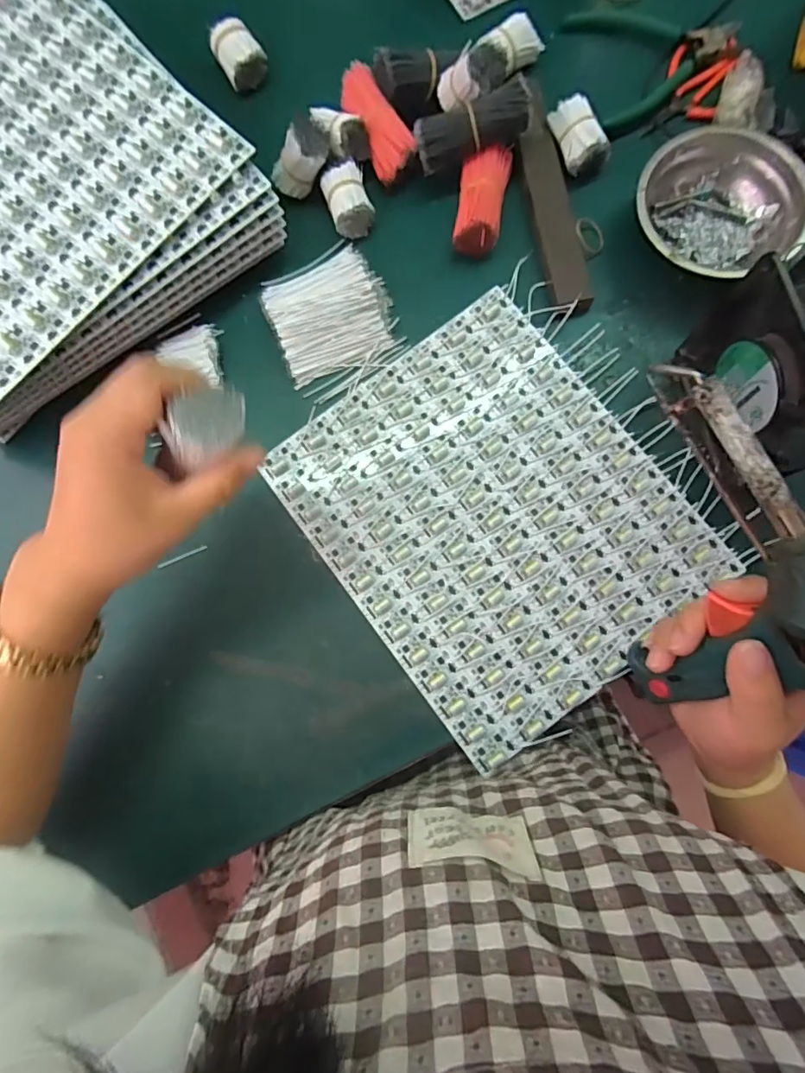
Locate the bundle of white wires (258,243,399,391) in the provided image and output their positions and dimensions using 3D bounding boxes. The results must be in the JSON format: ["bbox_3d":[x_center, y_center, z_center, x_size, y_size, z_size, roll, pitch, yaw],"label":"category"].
[{"bbox_3d":[-0.059,-0.180,0.410,0.093,0.017,0.091,-23,82,-1],"label":"bundle of white wires"}]

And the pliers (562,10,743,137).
[{"bbox_3d":[0.220,-0.419,0.446,0.132,0.016,0.119,-17,82,0],"label":"pliers"}]

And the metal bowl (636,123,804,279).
[{"bbox_3d":[0.243,-0.261,0.408,0.127,0.043,0.107,-9,82,1],"label":"metal bowl"}]

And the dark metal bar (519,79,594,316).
[{"bbox_3d":[0.119,-0.281,0.424,0.032,0.019,0.212,-9,82,1],"label":"dark metal bar"}]

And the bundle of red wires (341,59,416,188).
[{"bbox_3d":[-0.022,-0.340,0.427,0.034,0.029,0.090,-29,82,-2],"label":"bundle of red wires"}]

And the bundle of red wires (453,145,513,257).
[{"bbox_3d":[0.064,-0.272,0.417,0.039,0.035,0.094,9,83,4],"label":"bundle of red wires"}]

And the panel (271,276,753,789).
[{"bbox_3d":[0.069,-0.018,0.391,0.243,0.008,0.280,-38,82,-3],"label":"panel"}]

